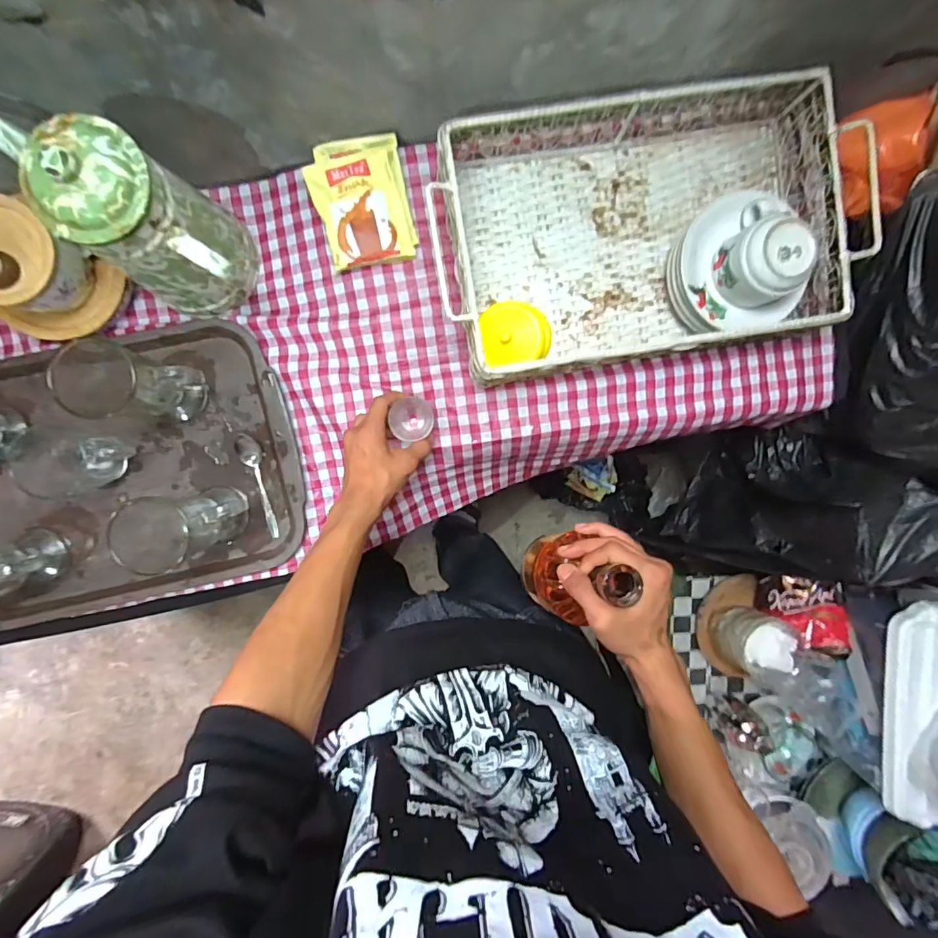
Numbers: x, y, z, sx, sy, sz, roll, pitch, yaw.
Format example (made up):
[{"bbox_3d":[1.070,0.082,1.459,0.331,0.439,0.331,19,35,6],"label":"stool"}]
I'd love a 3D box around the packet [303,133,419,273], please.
[{"bbox_3d":[-0.118,-0.295,0.528,0.099,0.028,0.131,-14,96,-3],"label":"packet"}]

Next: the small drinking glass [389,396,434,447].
[{"bbox_3d":[-0.062,-0.053,0.538,0.047,0.047,0.048,-17,96,-3],"label":"small drinking glass"}]

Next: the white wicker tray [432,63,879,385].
[{"bbox_3d":[0.184,-0.256,0.520,0.438,0.089,0.260,-11,96,-4],"label":"white wicker tray"}]

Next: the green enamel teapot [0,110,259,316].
[{"bbox_3d":[-0.314,-0.244,0.453,0.213,0.199,0.120,41,91,-7],"label":"green enamel teapot"}]

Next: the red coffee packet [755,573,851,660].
[{"bbox_3d":[0.628,0.281,0.892,0.134,0.029,0.158,-9,100,35],"label":"red coffee packet"}]

